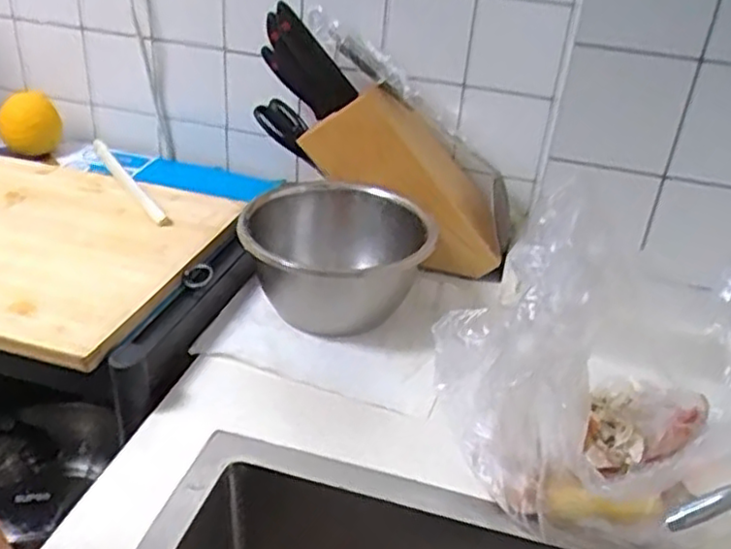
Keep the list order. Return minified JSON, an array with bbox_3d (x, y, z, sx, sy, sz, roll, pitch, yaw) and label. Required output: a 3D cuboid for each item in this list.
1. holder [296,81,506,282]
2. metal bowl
[{"bbox_3d":[0.056,-0.100,0.780,0.265,0.123,0.080,43,38,2],"label":"holder"},{"bbox_3d":[-0.029,-0.011,0.734,0.188,0.111,0.188,3,31,-3],"label":"metal bowl"}]

